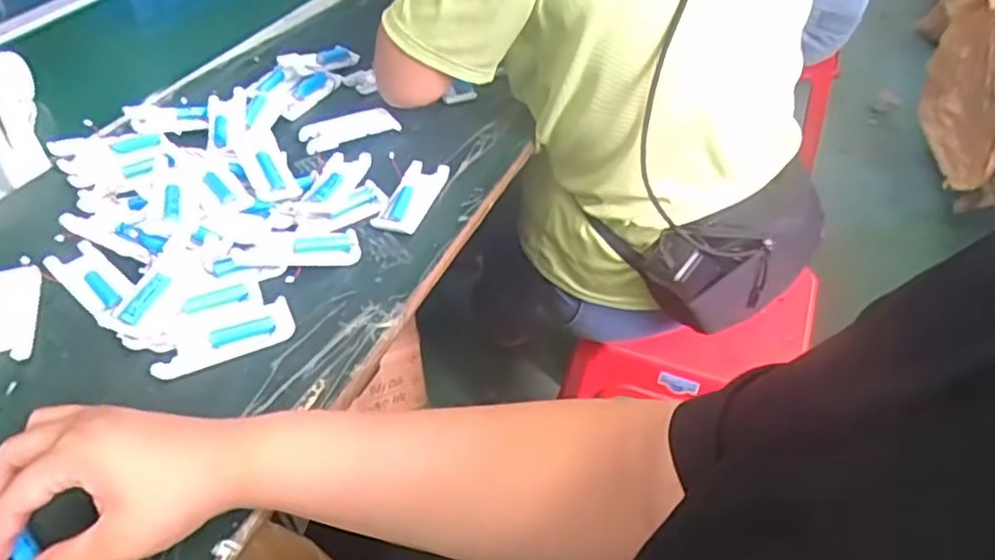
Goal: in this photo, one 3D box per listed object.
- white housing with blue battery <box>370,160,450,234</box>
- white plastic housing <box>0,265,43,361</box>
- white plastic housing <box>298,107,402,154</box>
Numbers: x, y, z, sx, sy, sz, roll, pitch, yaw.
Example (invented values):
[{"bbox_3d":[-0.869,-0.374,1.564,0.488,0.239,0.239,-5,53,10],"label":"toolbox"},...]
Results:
[{"bbox_3d":[-0.082,-0.084,0.657,0.045,0.020,0.101,13,45,13],"label":"white housing with blue battery"},{"bbox_3d":[-0.387,0.027,0.539,0.044,0.013,0.096,-14,46,-14],"label":"white plastic housing"},{"bbox_3d":[-0.160,-0.165,0.734,0.101,0.013,0.039,-17,46,-17],"label":"white plastic housing"}]

